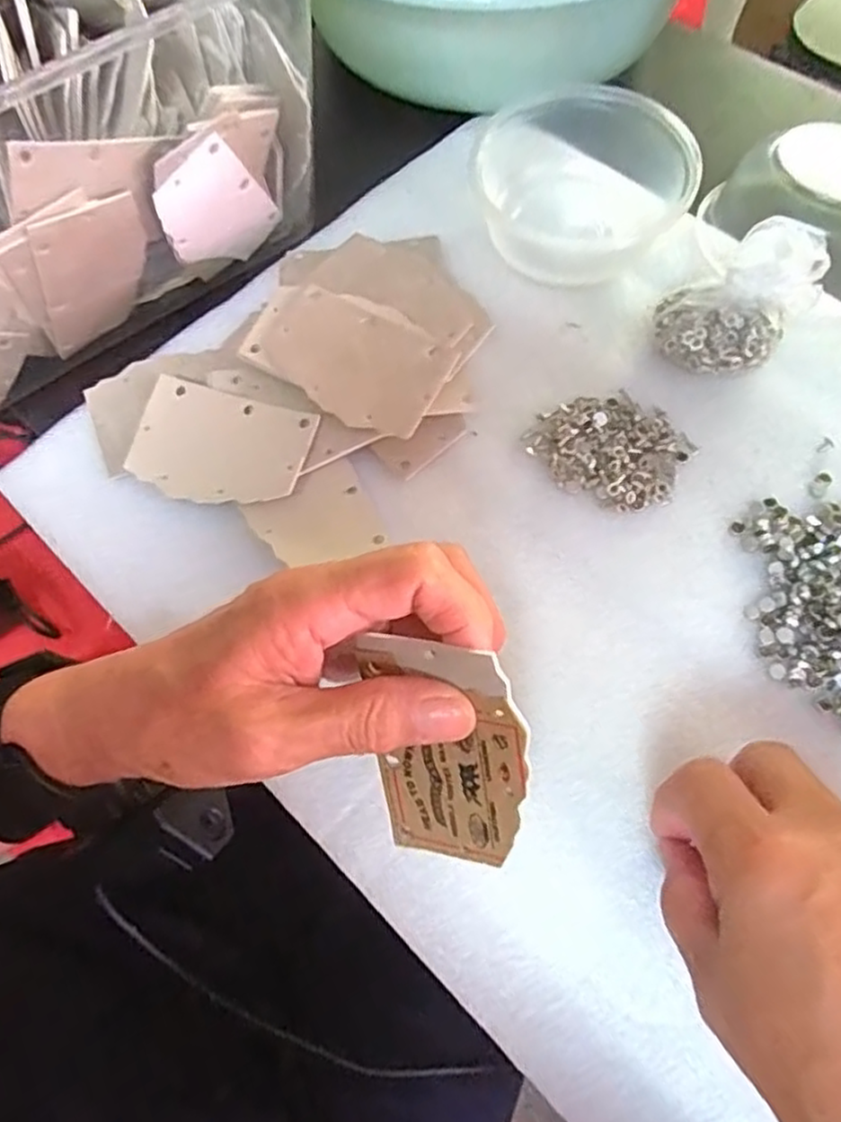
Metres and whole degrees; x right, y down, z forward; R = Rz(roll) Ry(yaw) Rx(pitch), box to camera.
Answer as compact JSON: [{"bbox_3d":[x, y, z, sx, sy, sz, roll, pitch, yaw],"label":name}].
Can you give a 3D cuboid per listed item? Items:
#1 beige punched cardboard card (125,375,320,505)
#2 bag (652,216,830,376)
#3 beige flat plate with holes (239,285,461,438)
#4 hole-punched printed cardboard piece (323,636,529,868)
[{"bbox_3d":[-0.095,-0.054,0.334,0.083,0.005,0.054,15,78,13],"label":"beige punched cardboard card"},{"bbox_3d":[0.152,-0.125,0.340,0.063,0.052,0.054,-41,71,-14],"label":"bag"},{"bbox_3d":[-0.035,-0.099,0.335,0.096,0.006,0.057,29,77,12],"label":"beige flat plate with holes"},{"bbox_3d":[0.007,0.063,0.230,0.062,0.084,0.004,-9,18,31],"label":"hole-punched printed cardboard piece"}]

